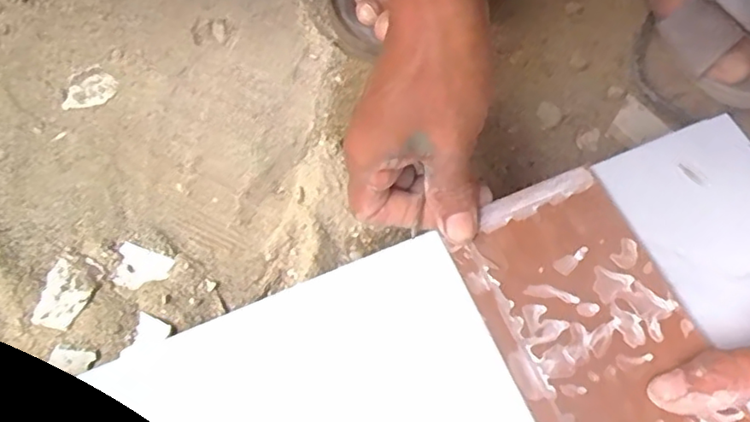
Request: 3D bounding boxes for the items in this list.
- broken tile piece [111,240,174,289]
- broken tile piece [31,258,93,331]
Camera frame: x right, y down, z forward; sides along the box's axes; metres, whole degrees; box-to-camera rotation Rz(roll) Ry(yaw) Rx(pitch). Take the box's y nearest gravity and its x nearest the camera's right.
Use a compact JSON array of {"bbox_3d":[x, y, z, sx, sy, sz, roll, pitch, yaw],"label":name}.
[{"bbox_3d":[-0.149,0.037,0.387,0.033,0.004,0.027,19,72,-11],"label":"broken tile piece"},{"bbox_3d":[-0.191,0.052,0.371,0.027,0.006,0.040,11,69,5],"label":"broken tile piece"}]

